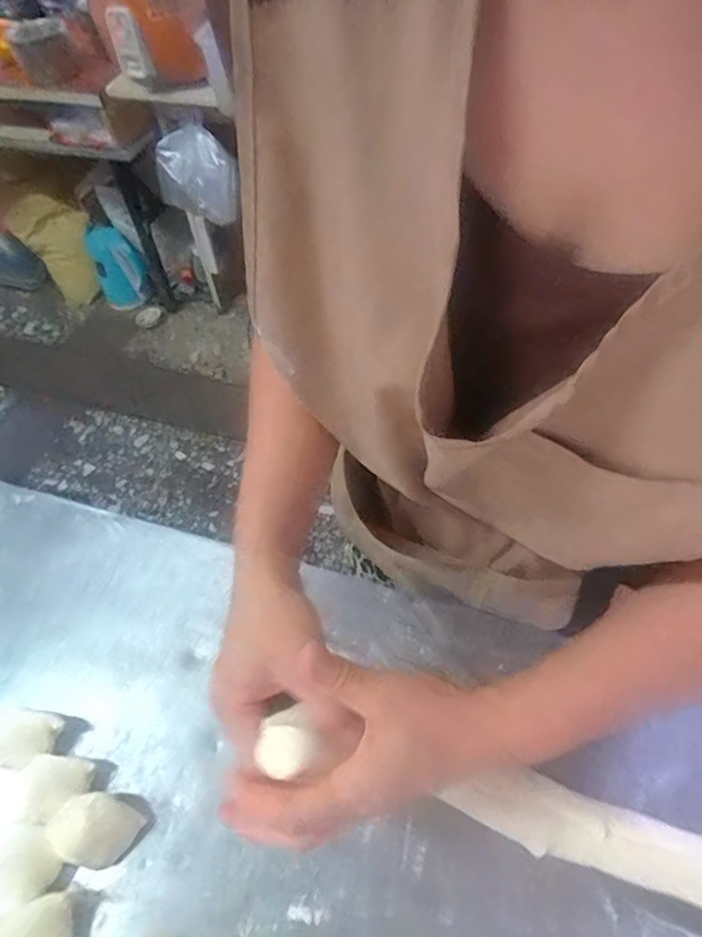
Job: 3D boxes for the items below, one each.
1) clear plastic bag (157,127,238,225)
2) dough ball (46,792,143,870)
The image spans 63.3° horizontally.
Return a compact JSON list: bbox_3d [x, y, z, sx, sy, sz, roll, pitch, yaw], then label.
[{"bbox_3d":[-0.411,-0.760,1.493,0.253,0.221,0.086,22,59,19],"label":"clear plastic bag"},{"bbox_3d":[-0.187,0.265,0.419,0.049,0.041,0.047,-2,53,2],"label":"dough ball"}]

